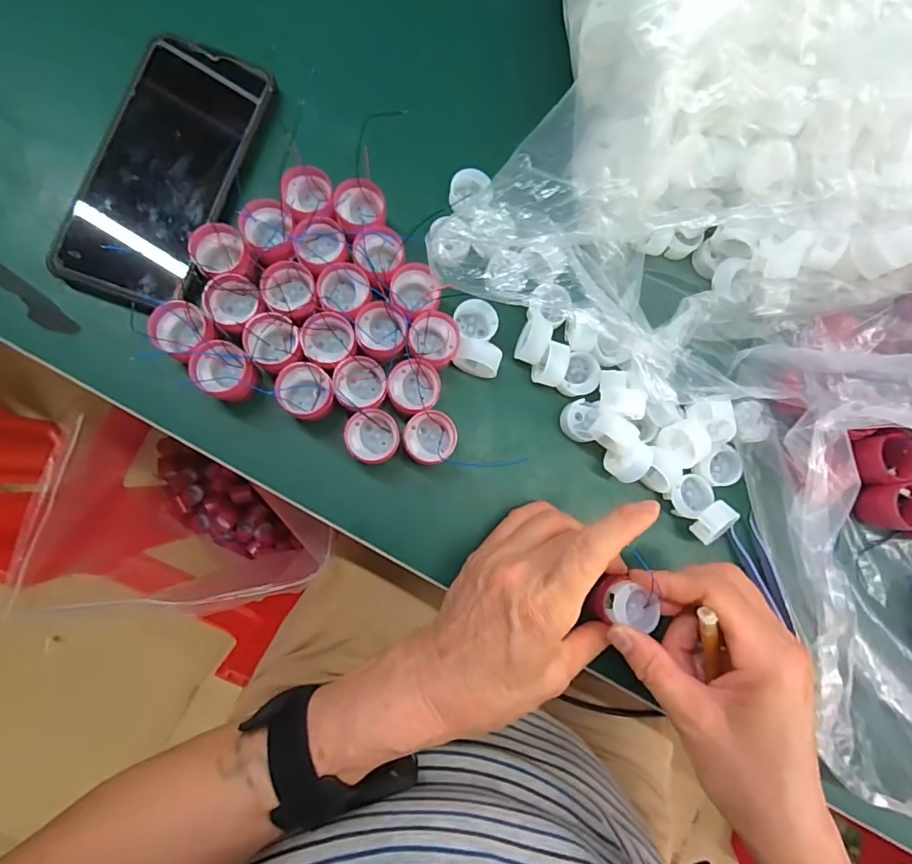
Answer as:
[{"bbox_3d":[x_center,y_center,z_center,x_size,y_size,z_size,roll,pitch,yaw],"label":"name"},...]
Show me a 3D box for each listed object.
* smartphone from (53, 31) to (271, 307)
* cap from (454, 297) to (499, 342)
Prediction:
[{"bbox_3d":[-0.173,-0.156,0.296,0.075,0.009,0.164,19,82,-4],"label":"smartphone"},{"bbox_3d":[0.012,-0.069,0.306,0.026,0.013,0.021,9,83,-5],"label":"cap"}]

